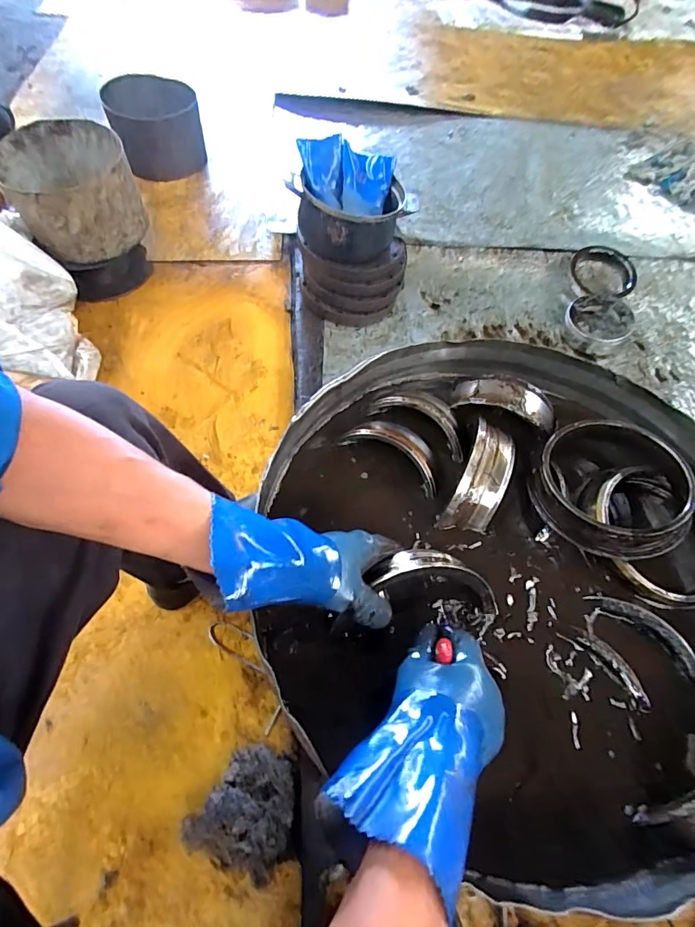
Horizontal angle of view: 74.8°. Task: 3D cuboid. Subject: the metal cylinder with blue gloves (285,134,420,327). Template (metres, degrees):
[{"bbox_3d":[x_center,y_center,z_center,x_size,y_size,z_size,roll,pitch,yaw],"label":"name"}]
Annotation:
[{"bbox_3d":[0.013,-0.531,1.095,0.257,0.315,0.225,19,60,7],"label":"metal cylinder with blue gloves"}]

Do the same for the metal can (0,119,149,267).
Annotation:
[{"bbox_3d":[-0.643,-0.634,1.083,0.272,0.189,0.263,0,61,-1],"label":"metal can"}]

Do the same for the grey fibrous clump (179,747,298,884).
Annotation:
[{"bbox_3d":[-0.139,0.504,0.656,0.146,0.070,0.150,0,61,-1],"label":"grey fibrous clump"}]

